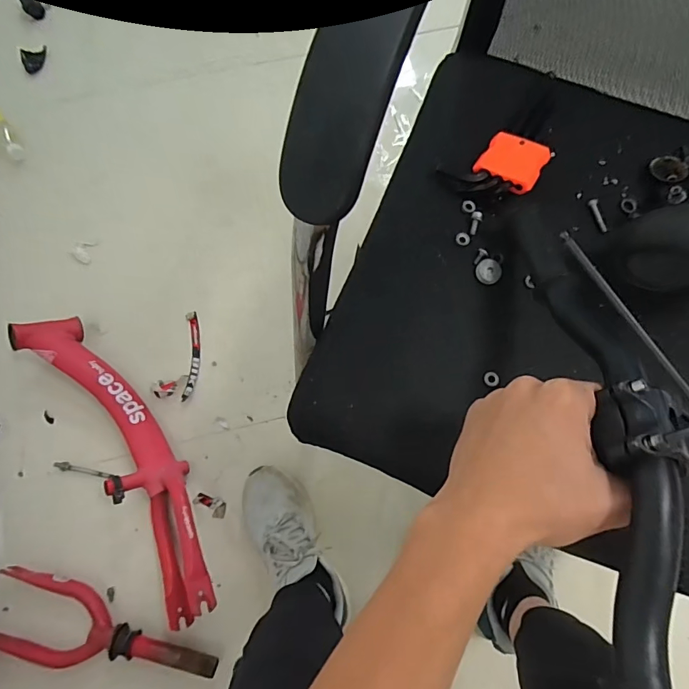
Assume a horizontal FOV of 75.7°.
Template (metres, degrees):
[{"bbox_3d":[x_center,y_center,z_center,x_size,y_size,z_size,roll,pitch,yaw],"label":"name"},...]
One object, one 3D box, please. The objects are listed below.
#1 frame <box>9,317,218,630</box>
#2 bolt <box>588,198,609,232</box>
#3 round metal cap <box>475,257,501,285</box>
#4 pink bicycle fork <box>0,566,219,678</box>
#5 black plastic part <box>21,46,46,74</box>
[{"bbox_3d":[-0.372,0.167,0.735,0.116,0.110,0.523,-34,79,-9],"label":"frame"},{"bbox_3d":[0.235,-0.119,0.410,0.009,0.004,0.036,-8,76,-3],"label":"bolt"},{"bbox_3d":[0.127,-0.065,0.389,0.021,0.004,0.026,36,78,8],"label":"round metal cap"},{"bbox_3d":[-0.387,0.461,0.701,0.370,0.054,0.122,17,76,3],"label":"pink bicycle fork"},{"bbox_3d":[-0.705,-0.645,1.010,0.053,0.014,0.075,-14,76,-5],"label":"black plastic part"}]

